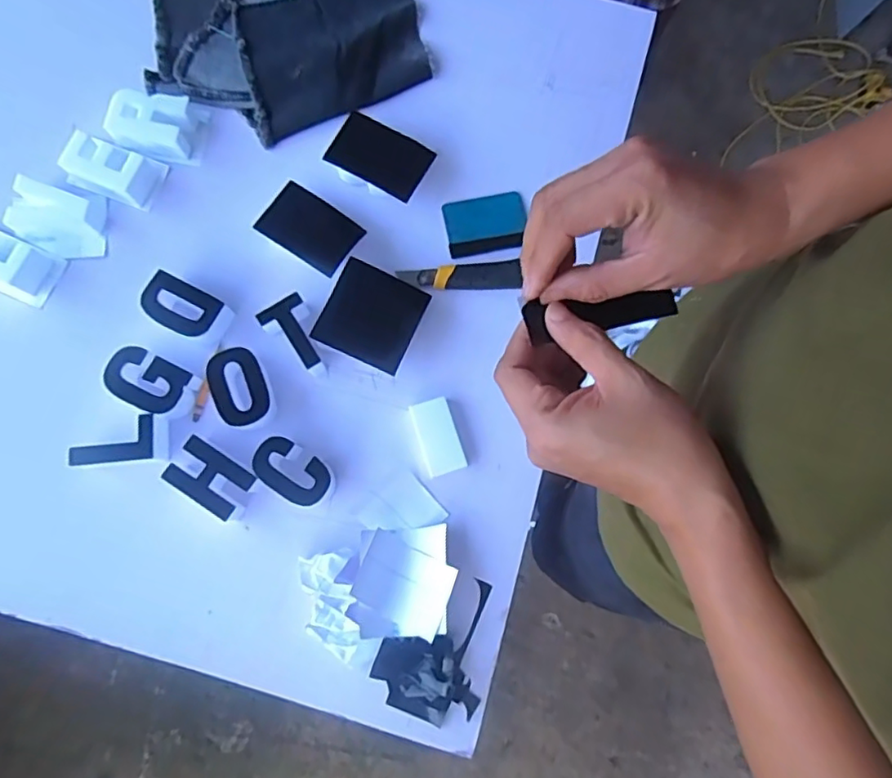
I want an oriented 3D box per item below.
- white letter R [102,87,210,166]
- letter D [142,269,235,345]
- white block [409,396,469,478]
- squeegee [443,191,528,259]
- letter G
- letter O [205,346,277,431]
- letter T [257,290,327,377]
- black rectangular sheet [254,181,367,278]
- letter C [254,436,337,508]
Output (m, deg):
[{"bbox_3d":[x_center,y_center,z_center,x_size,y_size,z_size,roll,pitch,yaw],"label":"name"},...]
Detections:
[{"bbox_3d":[-0.345,-0.316,0.708,0.103,0.042,0.074,12,79,-3],"label":"white letter R"},{"bbox_3d":[-0.287,-0.087,0.657,0.087,0.043,0.055,25,79,0],"label":"letter D"},{"bbox_3d":[-0.008,0.052,0.657,0.045,0.018,0.080,-17,78,-3],"label":"white block"},{"bbox_3d":[0.049,-0.200,0.721,0.096,0.009,0.077,-8,78,-1],"label":"squeegee"},{"bbox_3d":[-0.320,-0.007,0.647,0.086,0.039,0.059,26,79,0],"label":"letter G"},{"bbox_3d":[-0.219,0.000,0.635,0.055,0.031,0.083,-22,81,-8],"label":"letter O"},{"bbox_3d":[-0.166,-0.056,0.664,0.054,0.037,0.088,-28,84,-9],"label":"letter T"},{"bbox_3d":[-0.152,-0.183,0.675,0.102,0.007,0.071,33,77,-2],"label":"black rectangular sheet"},{"bbox_3d":[-0.159,0.089,0.630,0.087,0.039,0.052,32,79,1],"label":"letter C"}]

